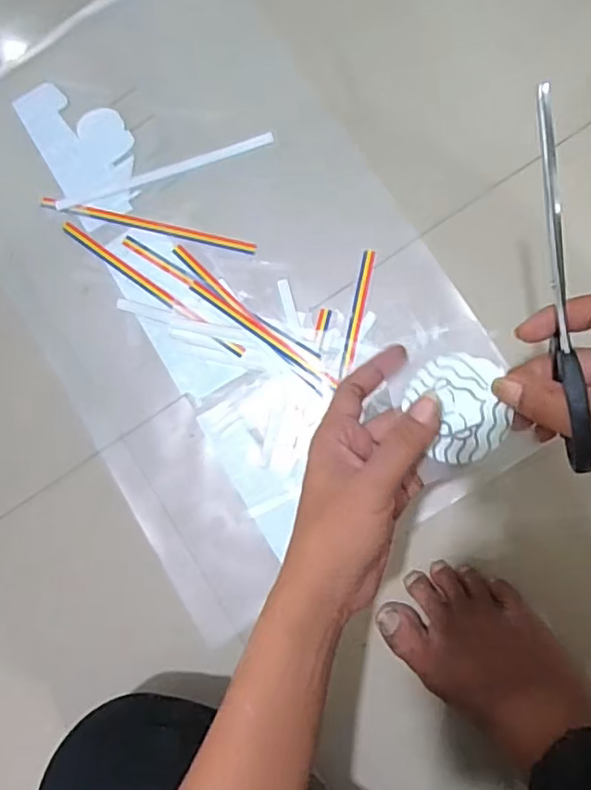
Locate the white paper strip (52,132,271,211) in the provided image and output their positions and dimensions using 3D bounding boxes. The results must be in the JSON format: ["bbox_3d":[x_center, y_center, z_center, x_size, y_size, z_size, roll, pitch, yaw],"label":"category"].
[{"bbox_3d":[-0.128,-0.216,0.570,0.220,0.008,0.013,-15,84,6],"label":"white paper strip"}]

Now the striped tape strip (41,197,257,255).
[{"bbox_3d":[-0.144,-0.165,0.569,0.218,0.004,0.011,15,88,8],"label":"striped tape strip"}]

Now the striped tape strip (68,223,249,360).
[{"bbox_3d":[-0.137,-0.103,0.561,0.220,0.004,0.010,36,91,8],"label":"striped tape strip"}]

